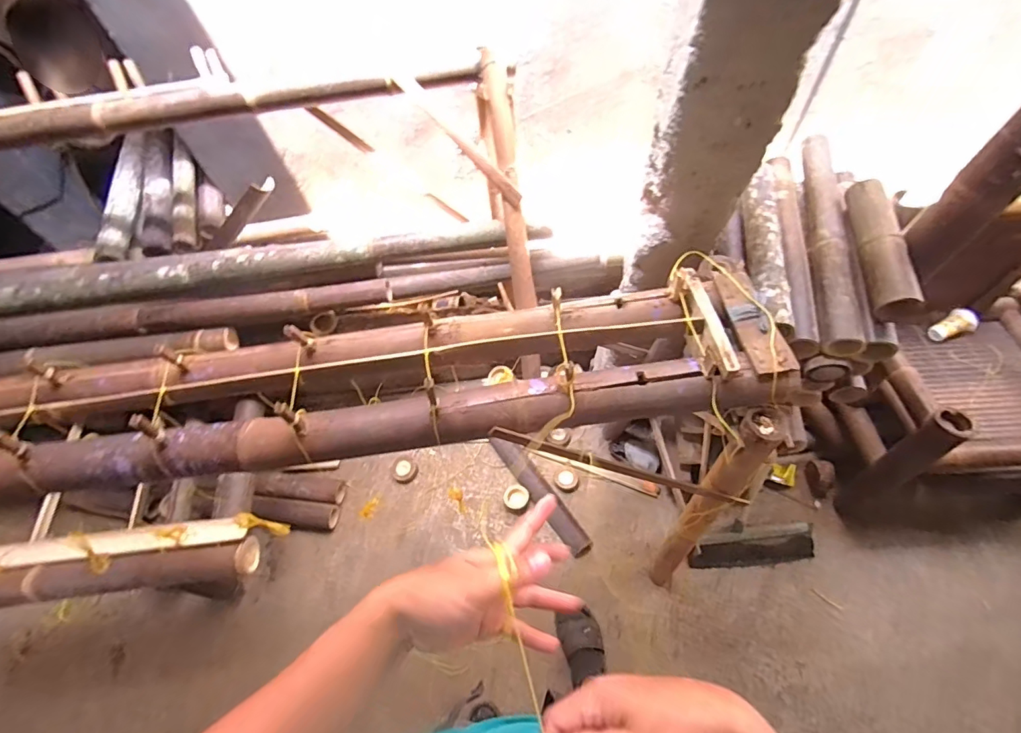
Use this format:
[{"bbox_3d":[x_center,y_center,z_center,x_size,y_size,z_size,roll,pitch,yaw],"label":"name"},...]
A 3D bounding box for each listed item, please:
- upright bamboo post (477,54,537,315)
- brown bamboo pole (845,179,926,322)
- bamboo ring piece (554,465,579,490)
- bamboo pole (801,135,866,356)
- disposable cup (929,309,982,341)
[{"bbox_3d":[0.002,-0.424,1.189,0.060,0.598,0.054,-13,31,-6],"label":"upright bamboo post"},{"bbox_3d":[0.697,-0.235,0.913,0.061,0.058,0.333,8,61,6],"label":"brown bamboo pole"},{"bbox_3d":[0.178,0.357,1.563,0.071,0.031,0.076,-1,60,1],"label":"bamboo ring piece"},{"bbox_3d":[0.649,-0.279,1.000,0.070,0.061,0.563,9,61,7],"label":"bamboo pole"},{"bbox_3d":[1.280,-0.115,1.408,0.111,0.070,0.070,-30,63,-14],"label":"disposable cup"}]

